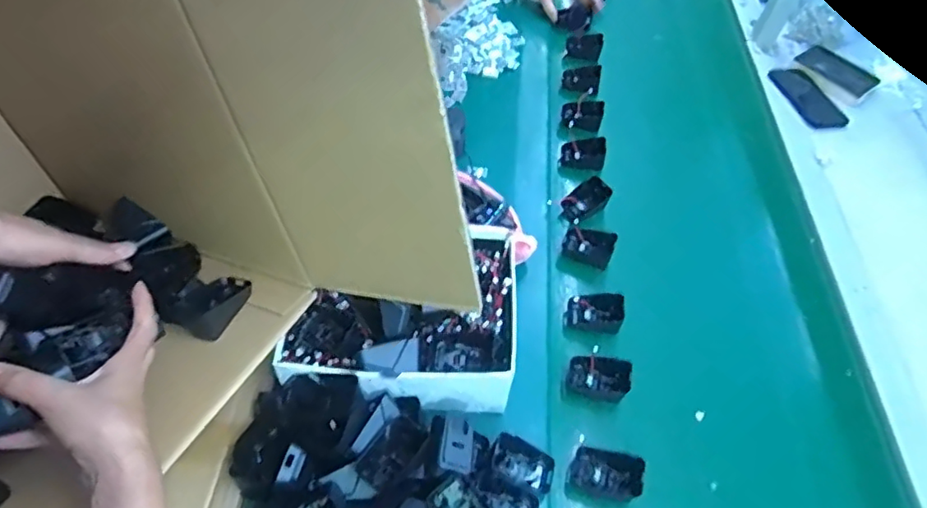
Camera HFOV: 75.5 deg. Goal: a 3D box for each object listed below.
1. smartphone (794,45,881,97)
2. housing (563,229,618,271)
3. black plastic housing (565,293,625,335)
[{"bbox_3d":[0.744,-0.367,1.192,0.081,0.006,0.143,-39,67,-22],"label":"smartphone"},{"bbox_3d":[0.168,-0.010,0.805,0.064,0.028,0.044,22,52,12],"label":"housing"},{"bbox_3d":[0.162,0.072,0.743,0.065,0.042,0.045,12,50,4],"label":"black plastic housing"}]

